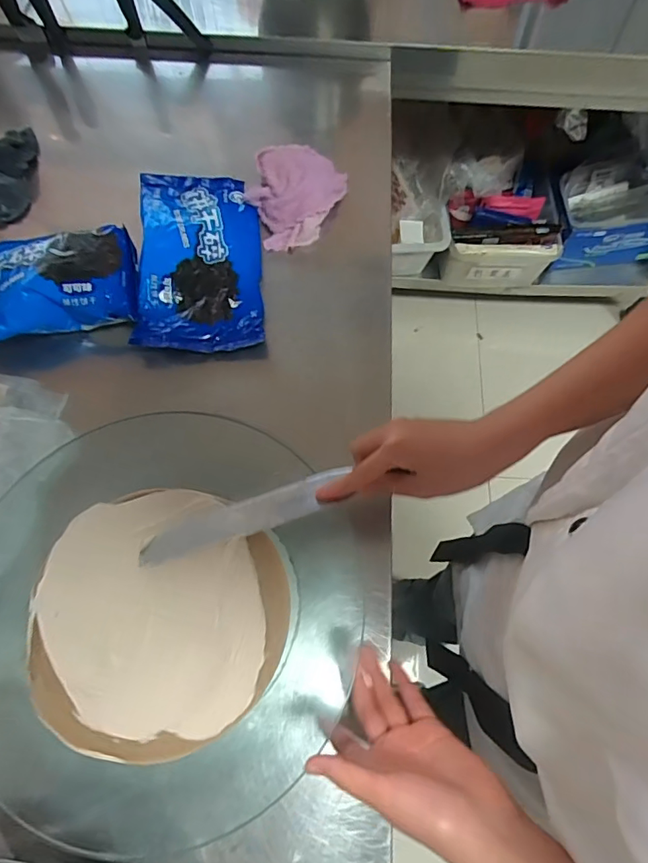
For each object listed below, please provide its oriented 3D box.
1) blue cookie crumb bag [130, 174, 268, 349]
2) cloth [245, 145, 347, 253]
[{"bbox_3d":[-0.150,-0.217,0.602,0.140,0.032,0.262,-5,69,-3],"label":"blue cookie crumb bag"},{"bbox_3d":[-0.042,-0.308,0.632,0.111,0.047,0.152,27,71,9],"label":"cloth"}]

